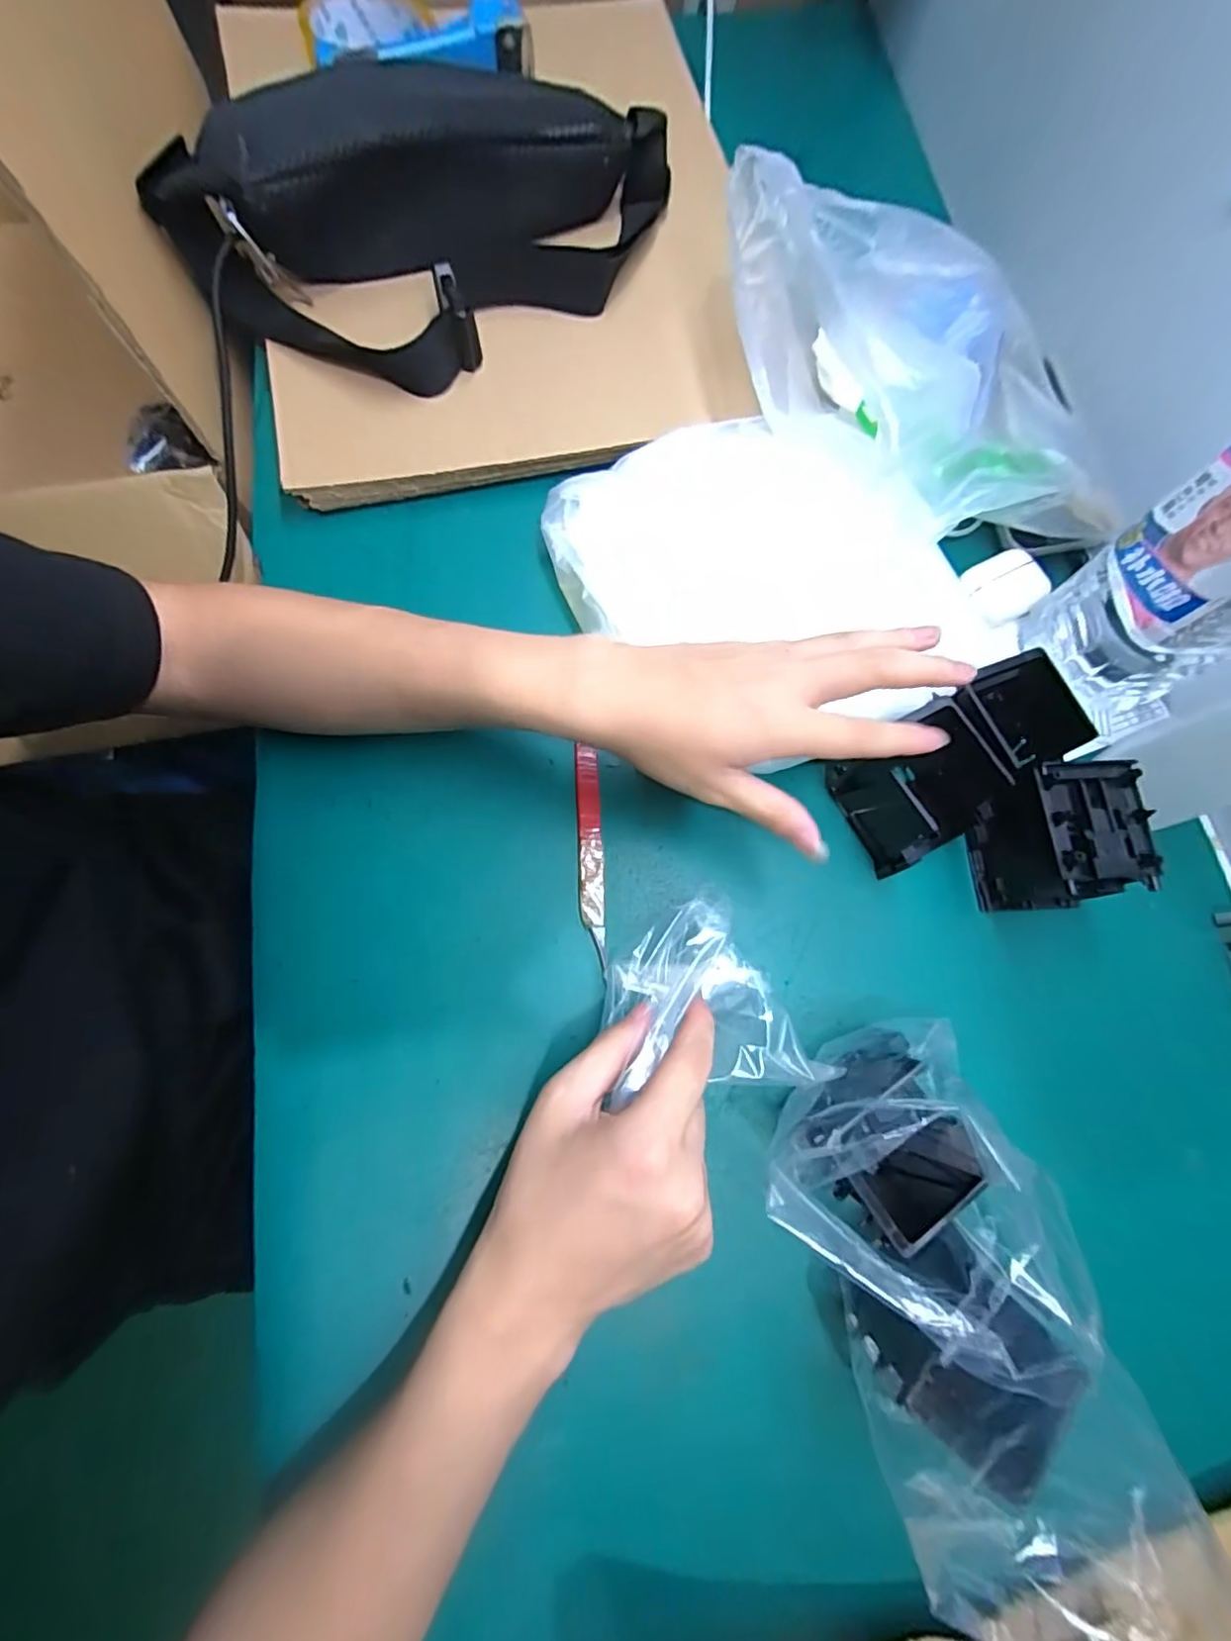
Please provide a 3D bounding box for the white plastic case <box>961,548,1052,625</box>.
[{"bbox_3d":[0.266,-0.160,0.406,0.048,0.016,0.045,-34,78,-10],"label":"white plastic case"}]

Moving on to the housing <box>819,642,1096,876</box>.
[{"bbox_3d":[0.197,-0.032,0.347,0.131,0.051,0.073,-30,77,4],"label":"housing"}]

